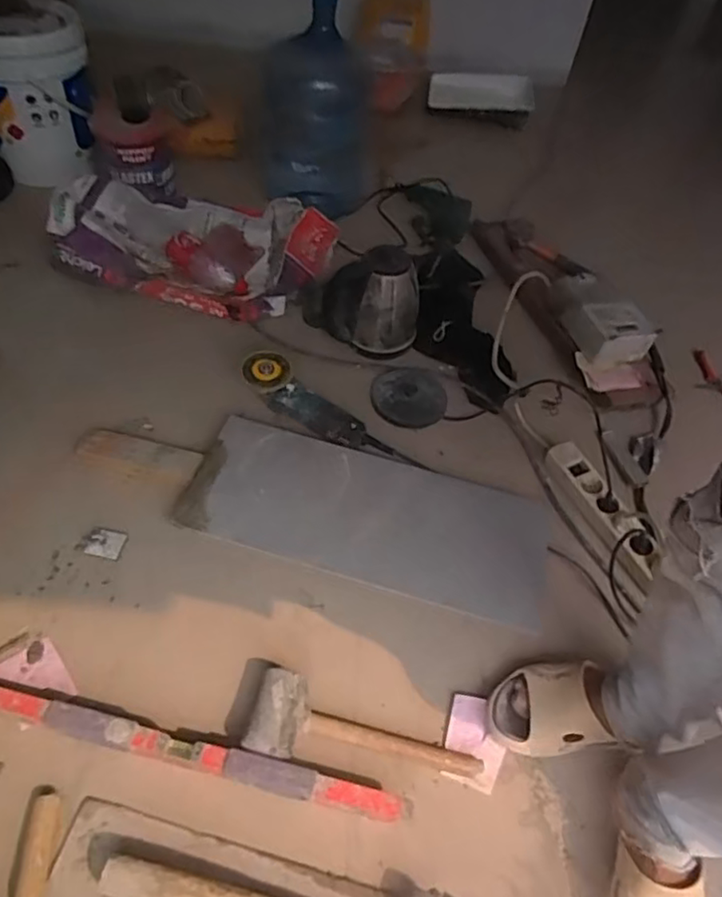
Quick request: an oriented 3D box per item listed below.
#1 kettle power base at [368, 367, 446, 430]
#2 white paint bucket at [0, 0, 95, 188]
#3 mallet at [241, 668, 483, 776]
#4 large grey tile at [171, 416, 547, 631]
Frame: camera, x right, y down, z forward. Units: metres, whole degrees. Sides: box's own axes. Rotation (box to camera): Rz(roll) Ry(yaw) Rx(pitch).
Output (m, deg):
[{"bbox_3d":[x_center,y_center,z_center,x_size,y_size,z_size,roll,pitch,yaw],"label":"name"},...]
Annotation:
[{"bbox_3d":[0.097,-0.107,1.275,0.147,0.020,0.163,0,53,-6],"label":"kettle power base"},{"bbox_3d":[-0.776,-0.846,1.497,0.277,0.332,0.271,-14,53,-18],"label":"white paint bucket"},{"bbox_3d":[0.008,0.374,0.841,0.303,0.070,0.103,8,52,0],"label":"mallet"},{"bbox_3d":[0.013,0.109,1.057,0.591,0.014,0.258,16,52,1],"label":"large grey tile"}]

